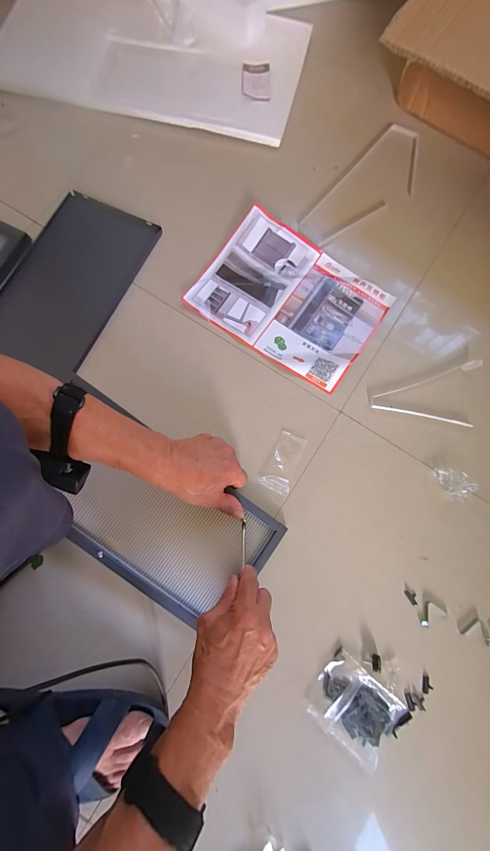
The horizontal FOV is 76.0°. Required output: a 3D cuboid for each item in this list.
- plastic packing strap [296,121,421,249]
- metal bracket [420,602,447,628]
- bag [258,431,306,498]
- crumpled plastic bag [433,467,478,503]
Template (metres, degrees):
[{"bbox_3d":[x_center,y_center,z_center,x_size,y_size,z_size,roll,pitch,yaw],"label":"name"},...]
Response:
[{"bbox_3d":[0.218,-0.414,0.548,0.111,0.014,0.286,39,81,7],"label":"plastic packing strap"},{"bbox_3d":[0.248,0.249,0.416,0.039,0.004,0.025,-28,80,-6],"label":"metal bracket"},{"bbox_3d":[0.054,0.052,0.454,0.047,0.007,0.085,21,79,4],"label":"bag"},{"bbox_3d":[0.294,0.082,0.437,0.040,0.031,0.045,0,79,0],"label":"crumpled plastic bag"}]

